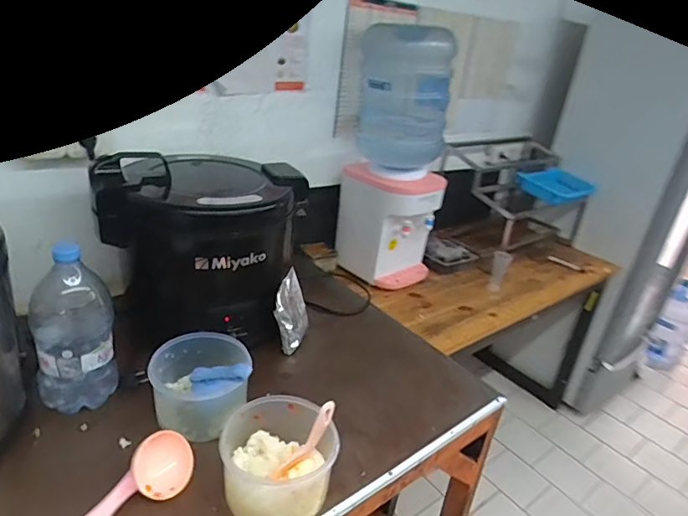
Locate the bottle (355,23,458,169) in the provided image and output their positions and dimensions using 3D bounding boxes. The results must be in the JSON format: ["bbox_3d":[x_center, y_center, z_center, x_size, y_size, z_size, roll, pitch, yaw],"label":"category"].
[{"bbox_3d":[0.172,-0.495,1.488,0.251,0.382,0.273,7,25,-1],"label":"bottle"}]

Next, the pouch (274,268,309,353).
[{"bbox_3d":[-0.120,0.122,1.130,0.030,0.140,0.141,-9,35,20],"label":"pouch"}]

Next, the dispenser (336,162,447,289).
[{"bbox_3d":[0.150,-0.117,1.605,0.245,0.338,0.266,-13,32,-37],"label":"dispenser"}]

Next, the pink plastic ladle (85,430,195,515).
[{"bbox_3d":[-0.307,0.341,0.723,0.079,0.063,0.206,18,27,21],"label":"pink plastic ladle"}]

